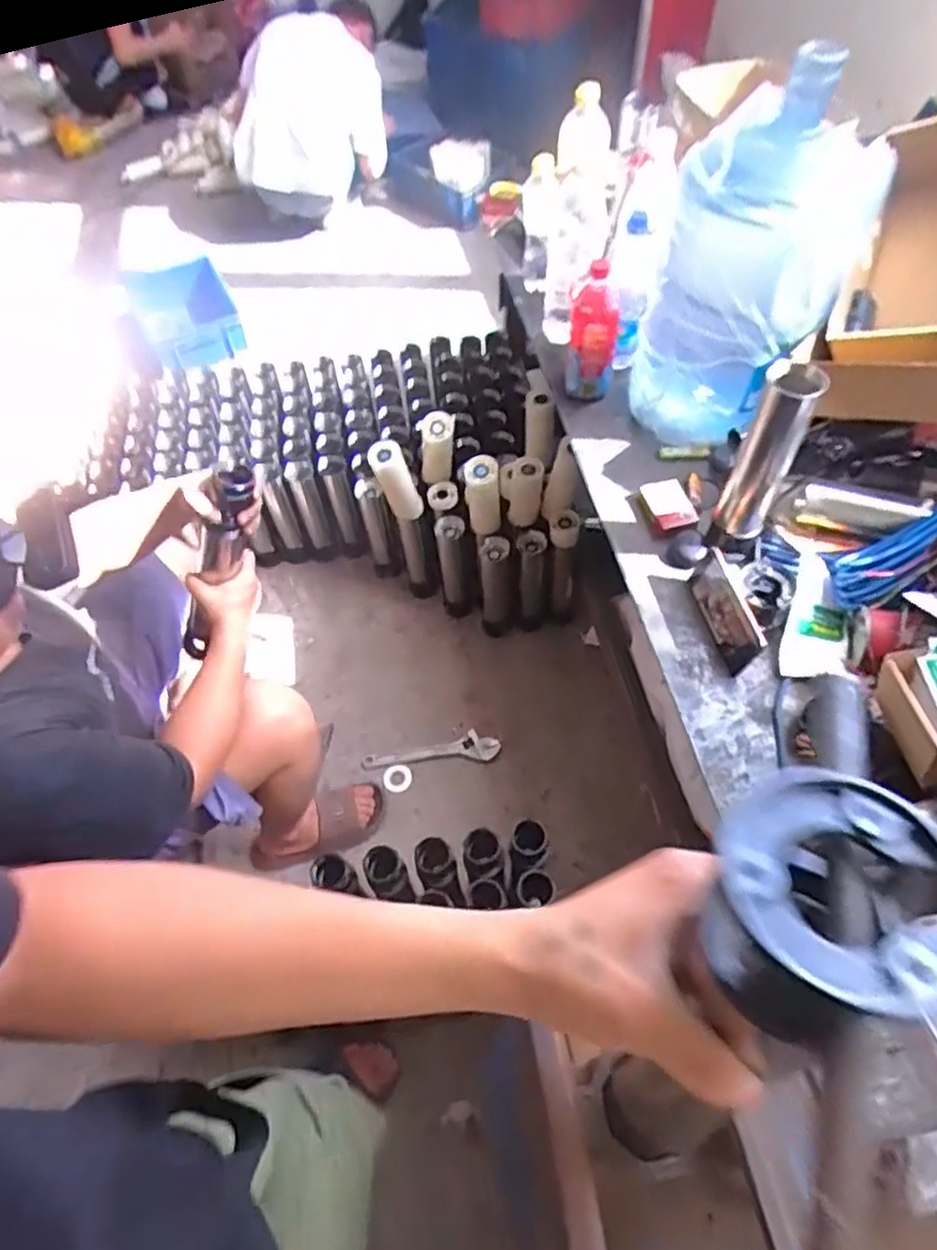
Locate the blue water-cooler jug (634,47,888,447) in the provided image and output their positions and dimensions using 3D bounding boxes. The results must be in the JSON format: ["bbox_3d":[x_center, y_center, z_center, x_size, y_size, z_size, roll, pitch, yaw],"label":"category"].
[{"bbox_3d":[0.409,-0.516,1.055,0.281,0.426,0.257,12,59,11],"label":"blue water-cooler jug"}]

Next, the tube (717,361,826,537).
[{"bbox_3d":[0.381,-0.217,0.925,0.067,0.241,0.058,31,64,21],"label":"tube"}]

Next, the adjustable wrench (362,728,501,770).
[{"bbox_3d":[-0.079,0.269,1.551,0.290,0.014,0.061,-5,57,1],"label":"adjustable wrench"}]

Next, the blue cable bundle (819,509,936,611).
[{"bbox_3d":[0.606,-0.132,0.912,0.323,0.052,0.089,-31,59,5],"label":"blue cable bundle"}]

